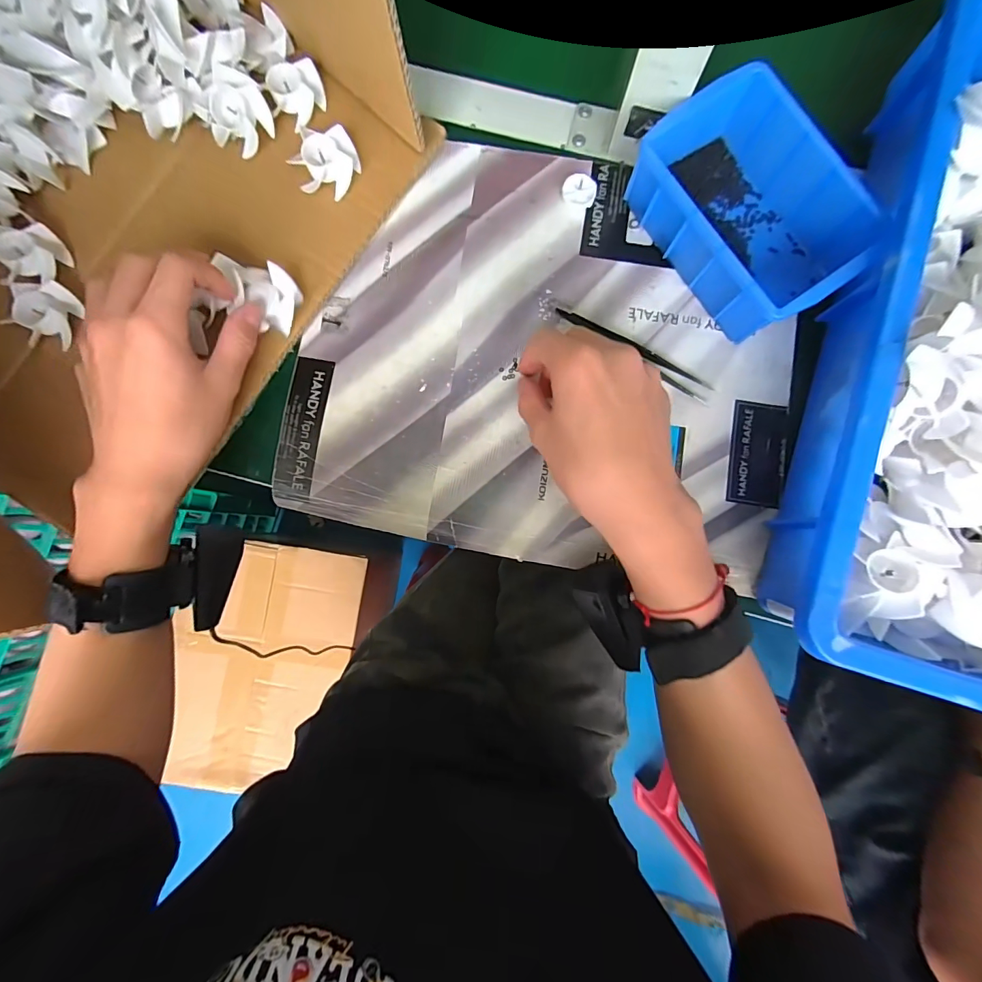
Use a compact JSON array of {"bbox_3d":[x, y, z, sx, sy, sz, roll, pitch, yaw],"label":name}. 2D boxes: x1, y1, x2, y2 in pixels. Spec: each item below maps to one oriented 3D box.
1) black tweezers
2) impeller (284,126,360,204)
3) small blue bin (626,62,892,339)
[{"bbox_3d":[0.102,-0.100,0.306,0.120,0.009,0.016,33,86,2],"label":"black tweezers"},{"bbox_3d":[-0.116,-0.230,0.306,0.044,0.018,0.037,-12,85,-2],"label":"impeller"},{"bbox_3d":[0.169,-0.183,0.291,0.093,0.055,0.140,-34,86,-3],"label":"small blue bin"}]

